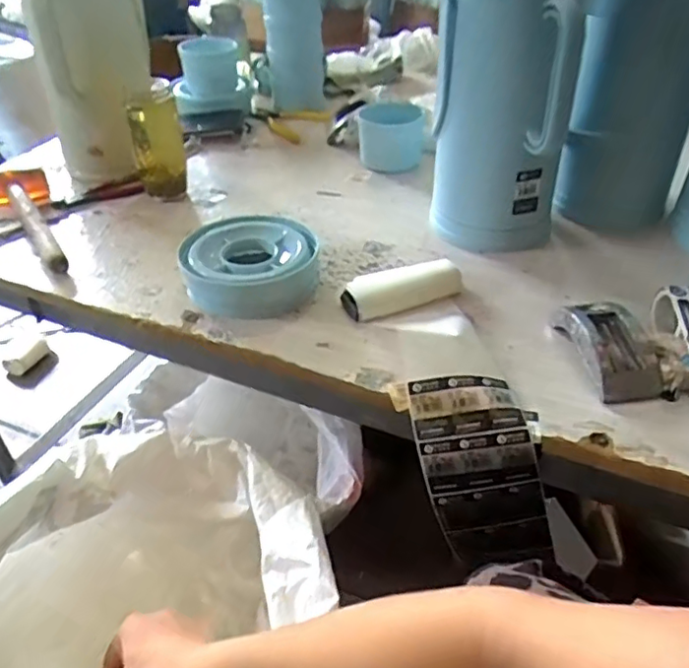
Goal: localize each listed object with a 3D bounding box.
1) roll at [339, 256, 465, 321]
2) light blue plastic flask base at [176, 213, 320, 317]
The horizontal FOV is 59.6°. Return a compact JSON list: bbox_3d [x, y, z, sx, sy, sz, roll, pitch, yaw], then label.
[{"bbox_3d":[0.066,-0.053,0.686,0.136,0.036,0.052,-15,41,-17],"label":"roll"},{"bbox_3d":[-0.111,-0.085,0.705,0.157,0.061,0.141,-3,39,-3],"label":"light blue plastic flask base"}]

